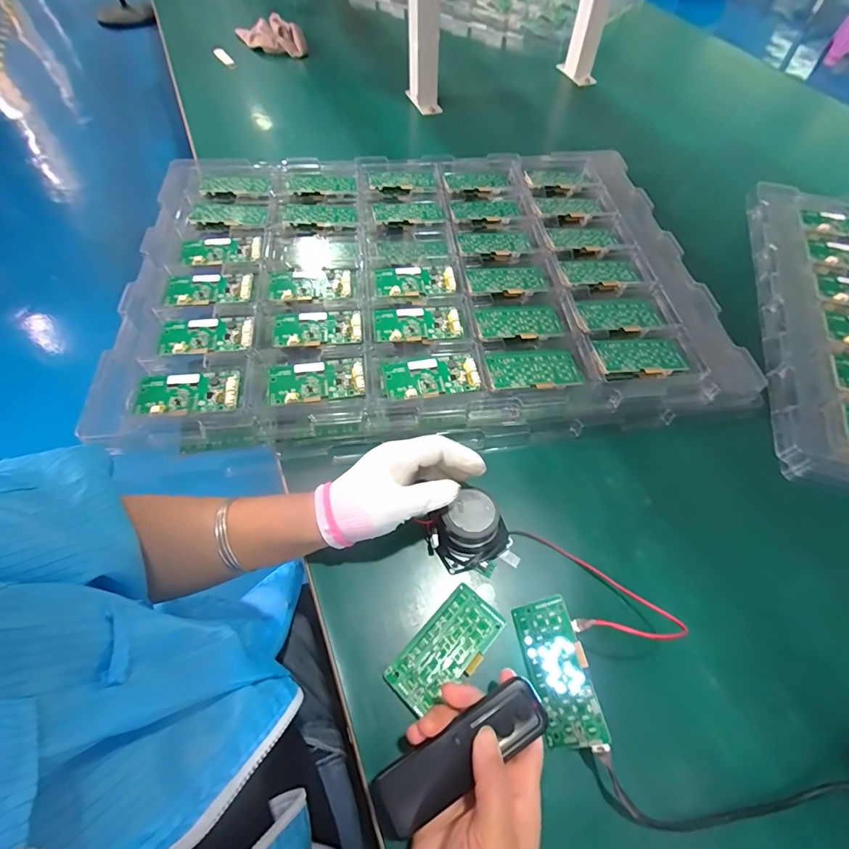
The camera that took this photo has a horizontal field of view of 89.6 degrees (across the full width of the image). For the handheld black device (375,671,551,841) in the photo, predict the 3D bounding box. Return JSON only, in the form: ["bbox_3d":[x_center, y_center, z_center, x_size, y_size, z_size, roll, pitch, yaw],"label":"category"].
[{"bbox_3d":[0.023,0.210,0.273,0.120,0.012,0.034,-28,63,-13],"label":"handheld black device"}]

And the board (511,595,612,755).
[{"bbox_3d":[0.099,0.184,0.319,0.047,0.004,0.096,-33,54,30],"label":"board"}]

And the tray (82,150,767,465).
[{"bbox_3d":[-0.005,-0.190,0.541,0.660,0.056,0.481,-4,59,-4],"label":"tray"}]

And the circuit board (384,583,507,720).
[{"bbox_3d":[0.018,0.174,0.332,0.047,0.007,0.094,40,66,20],"label":"circuit board"}]

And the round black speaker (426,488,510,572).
[{"bbox_3d":[0.038,0.091,0.368,0.061,0.037,0.057,-31,64,-18],"label":"round black speaker"}]

